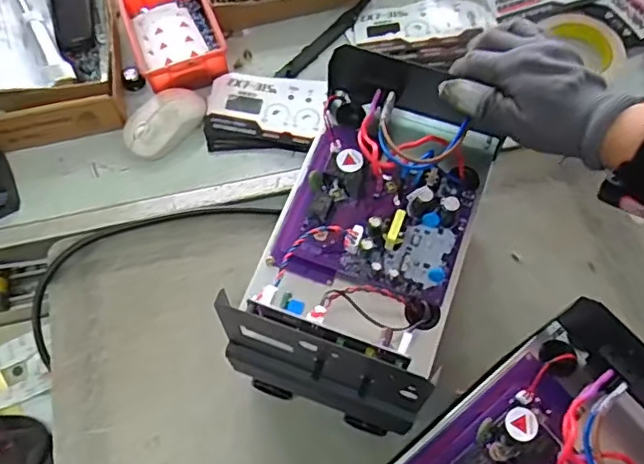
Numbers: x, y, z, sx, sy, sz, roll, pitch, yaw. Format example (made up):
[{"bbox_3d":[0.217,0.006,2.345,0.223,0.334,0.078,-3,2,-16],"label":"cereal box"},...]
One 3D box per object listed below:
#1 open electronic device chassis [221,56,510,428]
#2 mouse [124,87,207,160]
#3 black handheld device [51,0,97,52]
[{"bbox_3d":[0.038,-0.003,0.441,0.147,0.071,0.257,18,67,9],"label":"open electronic device chassis"},{"bbox_3d":[-0.173,-0.123,0.654,0.063,0.036,0.097,34,70,15],"label":"mouse"},{"bbox_3d":[-0.287,-0.264,0.674,0.047,0.015,0.112,-8,87,-3],"label":"black handheld device"}]

